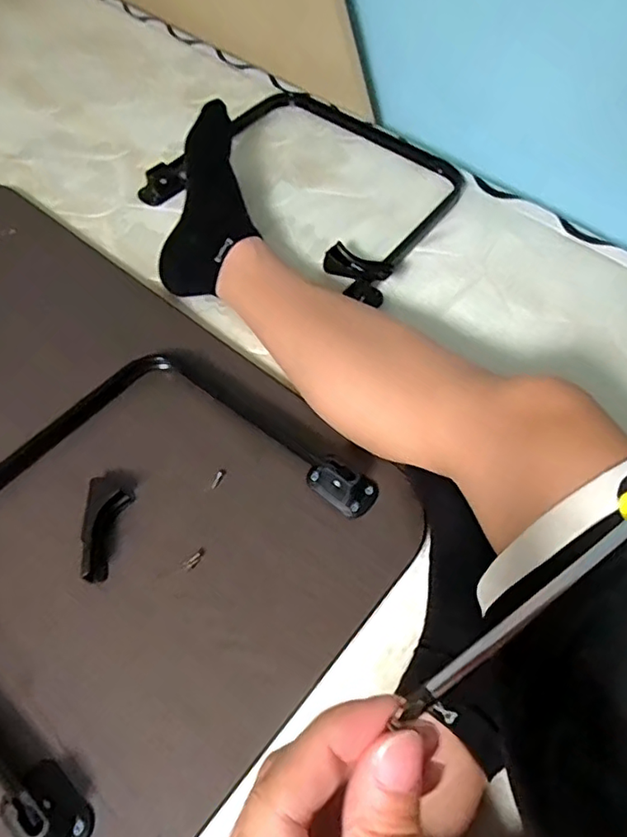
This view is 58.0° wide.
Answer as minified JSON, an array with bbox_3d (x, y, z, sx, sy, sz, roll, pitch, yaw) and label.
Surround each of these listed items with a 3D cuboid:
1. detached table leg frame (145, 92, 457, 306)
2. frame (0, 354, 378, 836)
[{"bbox_3d":[-0.003,-0.293,0.677,0.334,0.028,0.265,32,67,19],"label":"detached table leg frame"},{"bbox_3d":[-0.148,0.100,0.441,0.266,0.043,0.353,35,65,20],"label":"frame"}]

